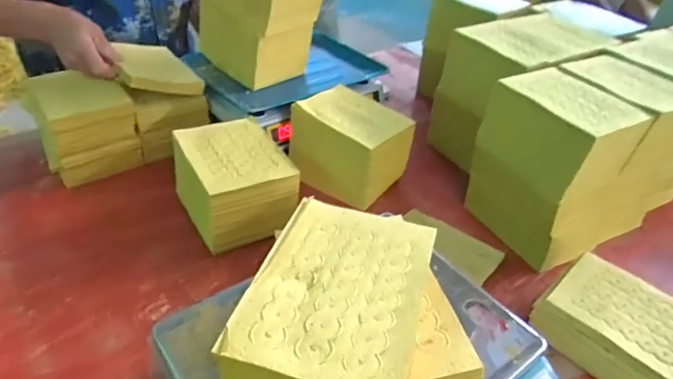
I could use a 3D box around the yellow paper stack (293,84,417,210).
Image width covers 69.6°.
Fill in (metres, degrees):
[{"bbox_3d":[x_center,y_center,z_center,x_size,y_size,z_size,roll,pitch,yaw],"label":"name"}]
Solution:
[{"bbox_3d":[0.025,-0.070,0.784,0.164,0.119,0.117,30,44,27],"label":"yellow paper stack"}]

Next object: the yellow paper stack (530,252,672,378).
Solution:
[{"bbox_3d":[0.326,0.157,0.549,0.117,0.059,0.163,-27,49,-36],"label":"yellow paper stack"}]

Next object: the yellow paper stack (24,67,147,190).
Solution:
[{"bbox_3d":[-0.398,-0.104,0.766,0.131,0.122,0.135,-22,46,-32],"label":"yellow paper stack"}]

